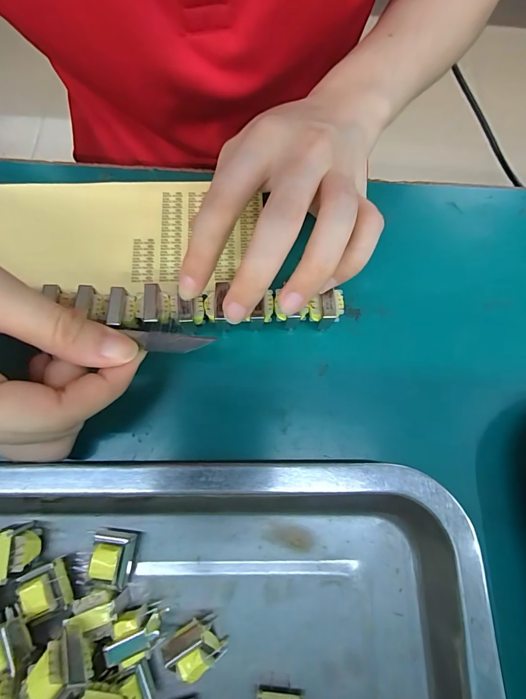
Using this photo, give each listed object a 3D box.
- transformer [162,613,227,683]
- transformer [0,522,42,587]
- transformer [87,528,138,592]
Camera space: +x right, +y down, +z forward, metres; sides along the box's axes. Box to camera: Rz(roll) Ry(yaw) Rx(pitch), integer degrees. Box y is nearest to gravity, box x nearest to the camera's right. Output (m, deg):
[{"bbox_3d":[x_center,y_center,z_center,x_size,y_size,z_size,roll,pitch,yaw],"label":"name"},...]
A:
[{"bbox_3d":[-0.028,0.121,0.142,0.019,0.019,0.017,-32,76,-9],"label":"transformer"},{"bbox_3d":[-0.106,0.085,0.148,0.019,0.014,0.019,-11,82,-33],"label":"transformer"},{"bbox_3d":[-0.064,0.089,0.151,0.017,0.017,0.020,7,74,2],"label":"transformer"}]

